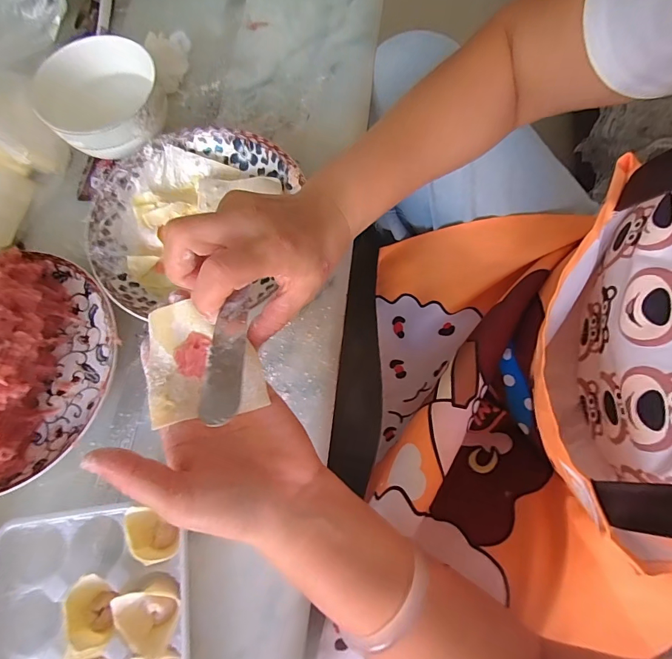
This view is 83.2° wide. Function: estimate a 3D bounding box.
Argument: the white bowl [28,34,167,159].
[{"bbox_3d":[-0.216,-0.214,0.366,0.106,0.053,0.105,-1,72,2],"label":"white bowl"}]

